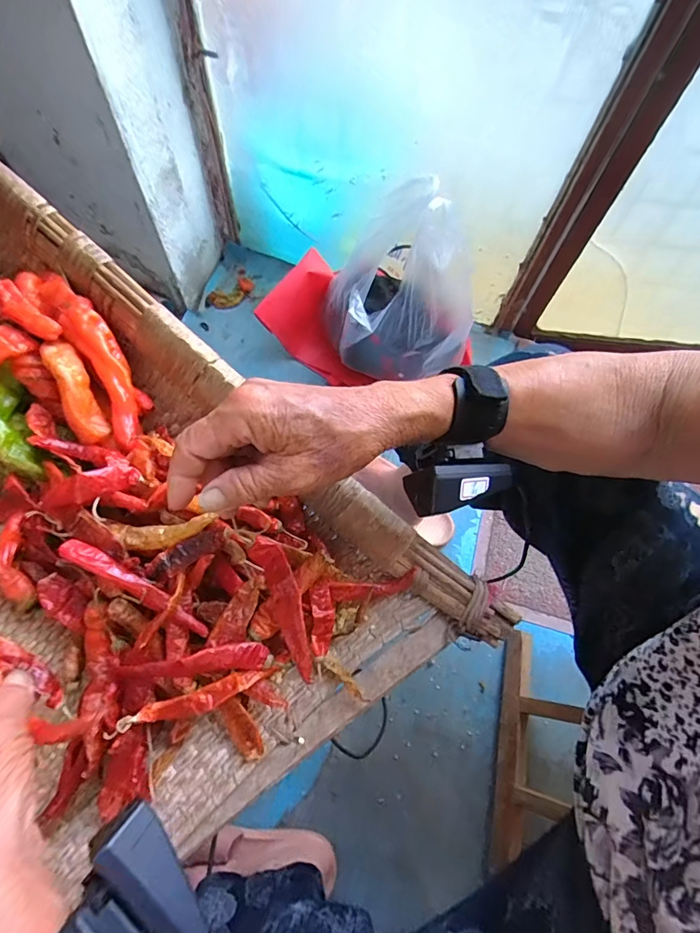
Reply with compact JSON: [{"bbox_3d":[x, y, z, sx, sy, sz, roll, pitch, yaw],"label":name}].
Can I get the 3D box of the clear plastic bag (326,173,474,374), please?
[{"bbox_3d":[0.069,-0.272,0.706,0.250,0.296,0.180,30,68,9],"label":"clear plastic bag"}]

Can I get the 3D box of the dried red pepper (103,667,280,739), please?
[{"bbox_3d":[-0.099,0.152,0.283,0.102,0.017,0.015,-16,68,-10],"label":"dried red pepper"}]

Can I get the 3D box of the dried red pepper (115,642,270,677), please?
[{"bbox_3d":[-0.101,0.128,0.289,0.091,0.023,0.016,-3,67,-4],"label":"dried red pepper"}]

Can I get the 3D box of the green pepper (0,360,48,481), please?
[{"bbox_3d":[-0.265,-0.033,0.336,0.032,0.027,0.093,-23,70,-13],"label":"green pepper"}]

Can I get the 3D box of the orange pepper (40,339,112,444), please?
[{"bbox_3d":[-0.210,-0.058,0.334,0.022,0.023,0.081,-22,97,-12],"label":"orange pepper"}]

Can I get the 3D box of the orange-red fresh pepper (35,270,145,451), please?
[{"bbox_3d":[-0.200,-0.089,0.345,0.035,0.025,0.157,-29,88,-15],"label":"orange-red fresh pepper"}]

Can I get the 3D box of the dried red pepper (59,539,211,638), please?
[{"bbox_3d":[-0.141,0.080,0.290,0.108,0.020,0.013,34,68,-4],"label":"dried red pepper"}]

